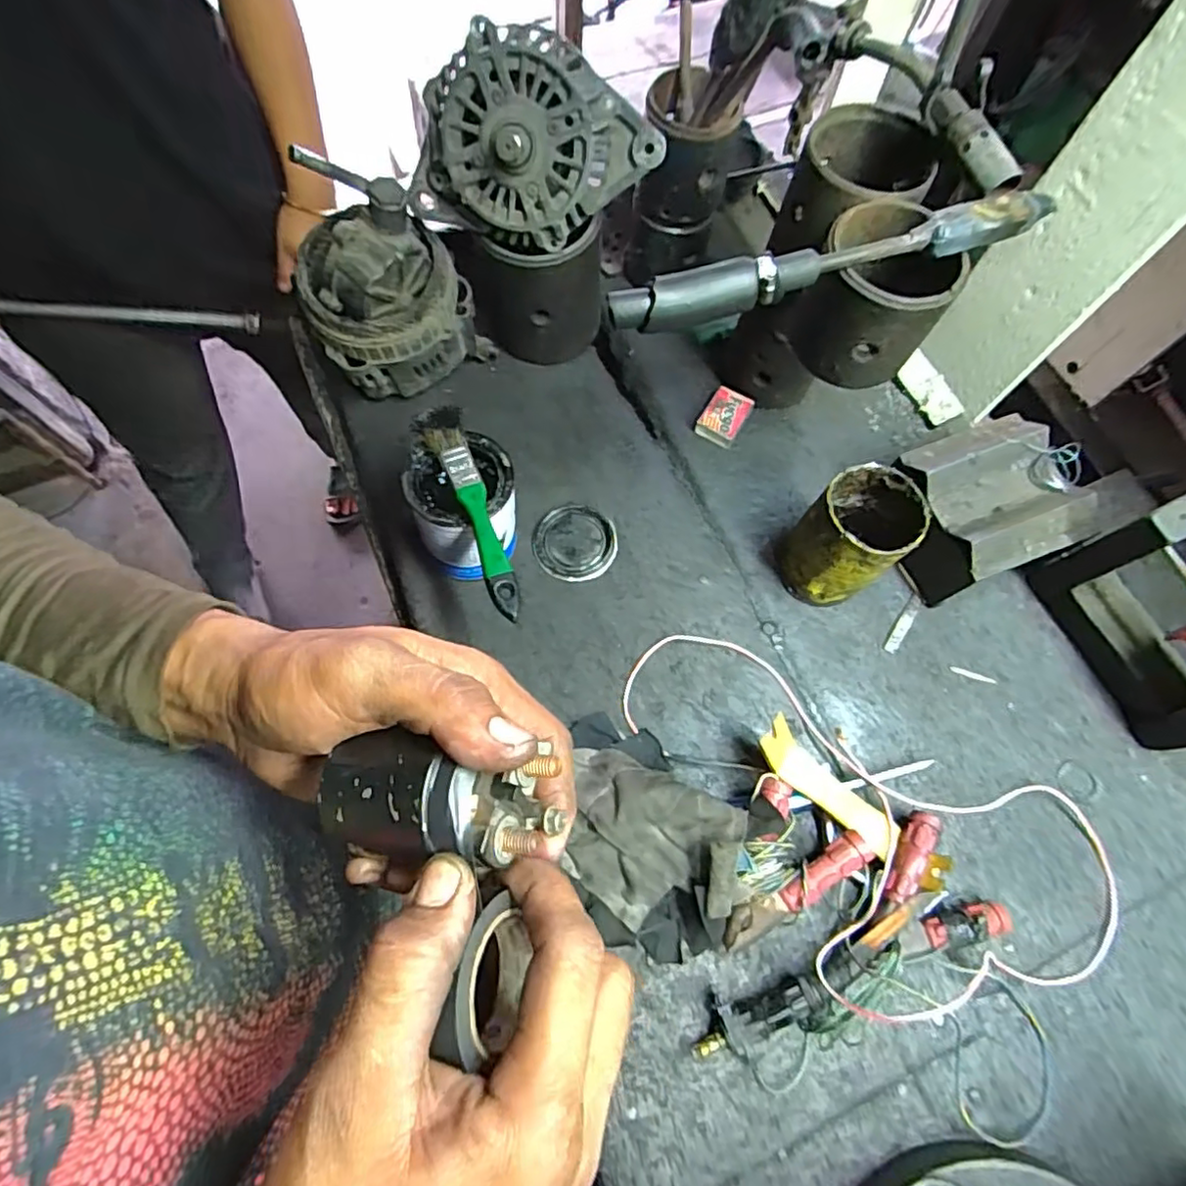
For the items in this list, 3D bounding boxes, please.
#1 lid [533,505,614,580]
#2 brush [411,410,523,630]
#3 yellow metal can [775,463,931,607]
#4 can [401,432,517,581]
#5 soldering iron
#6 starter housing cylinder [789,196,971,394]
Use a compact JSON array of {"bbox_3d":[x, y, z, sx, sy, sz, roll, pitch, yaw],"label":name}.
[{"bbox_3d":[-0.017,-0.047,0.571,0.073,0.006,0.074,1,70,-2],"label":"lid"},{"bbox_3d":[-0.088,-0.060,0.454,0.032,0.015,0.173,-20,72,-10],"label":"brush"},{"bbox_3d":[0.209,-0.043,0.513,0.086,0.116,0.074,-40,76,-15],"label":"yellow metal can"},{"bbox_3d":[-0.105,-0.066,0.521,0.082,0.117,0.090,1,70,-2],"label":"can"},{"bbox_3d":[0.141,-0.196,0.375,0.266,0.035,0.027,-15,71,-8],"label":"soldering iron"},{"bbox_3d":[0.188,-0.199,0.422,0.087,0.080,0.094,26,71,7],"label":"starter housing cylinder"}]

